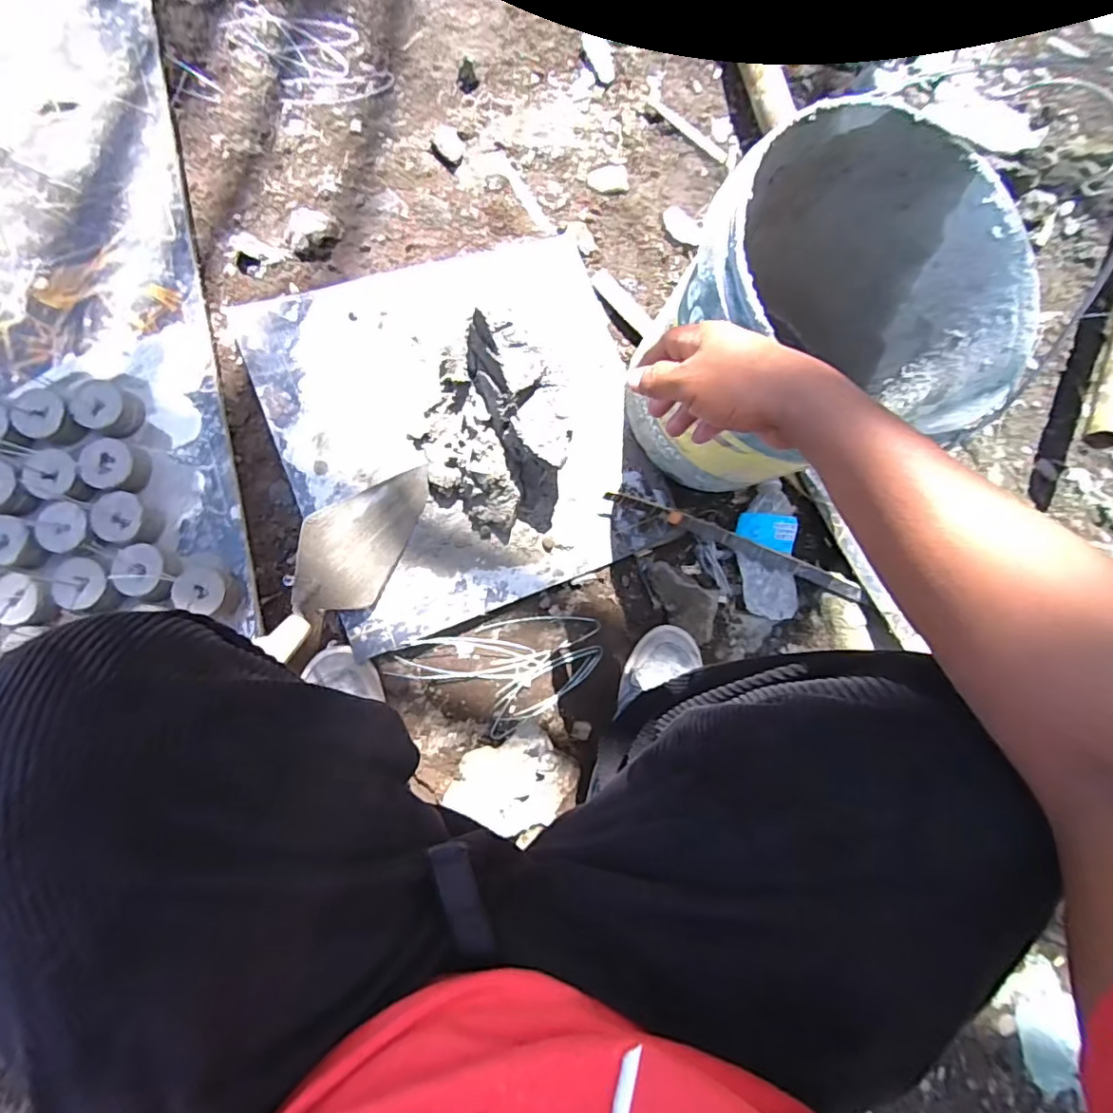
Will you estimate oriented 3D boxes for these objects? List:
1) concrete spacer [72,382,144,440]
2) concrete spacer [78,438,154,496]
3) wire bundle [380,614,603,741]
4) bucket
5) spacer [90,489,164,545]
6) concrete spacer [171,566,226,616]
[{"bbox_3d":[-0.485,-0.158,0.604,0.056,0.032,0.052,1,83,-5],"label":"concrete spacer"},{"bbox_3d":[-0.473,-0.096,0.598,0.053,0.034,0.053,1,83,-5],"label":"concrete spacer"},{"bbox_3d":[-0.061,0.145,0.680,0.243,0.034,0.131,-13,84,-6],"label":"wire bundle"},{"bbox_3d":[0.264,-0.237,0.586,0.292,0.287,0.265,5,82,-4],"label":"bucket"},{"bbox_3d":[-0.455,-0.039,0.594,0.059,0.033,0.051,16,82,-3],"label":"spacer"},{"bbox_3d":[-0.373,0.038,0.591,0.050,0.035,0.050,1,83,-5],"label":"concrete spacer"}]

